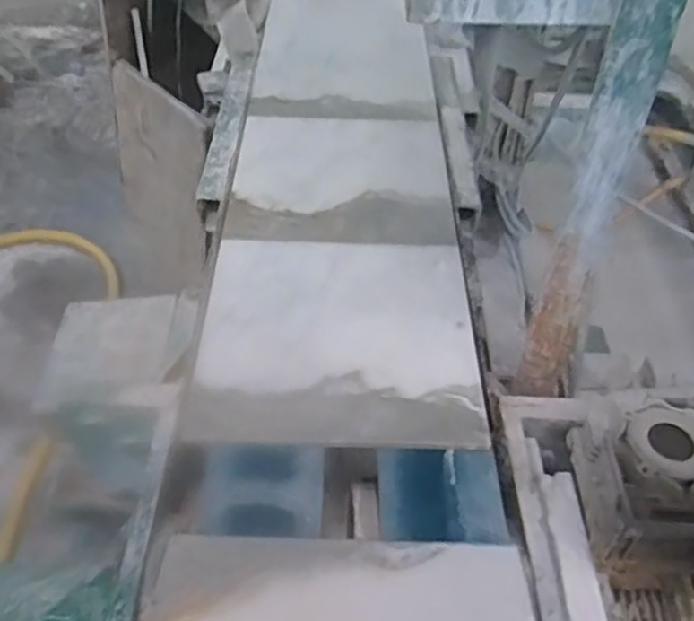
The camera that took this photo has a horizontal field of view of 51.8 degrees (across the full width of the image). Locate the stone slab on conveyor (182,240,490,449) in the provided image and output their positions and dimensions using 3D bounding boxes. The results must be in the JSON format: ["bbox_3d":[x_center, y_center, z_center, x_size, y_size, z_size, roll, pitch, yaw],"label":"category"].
[{"bbox_3d":[-0.009,0.022,0.808,0.299,0.026,0.296,1,45,-1],"label":"stone slab on conveyor"}]

